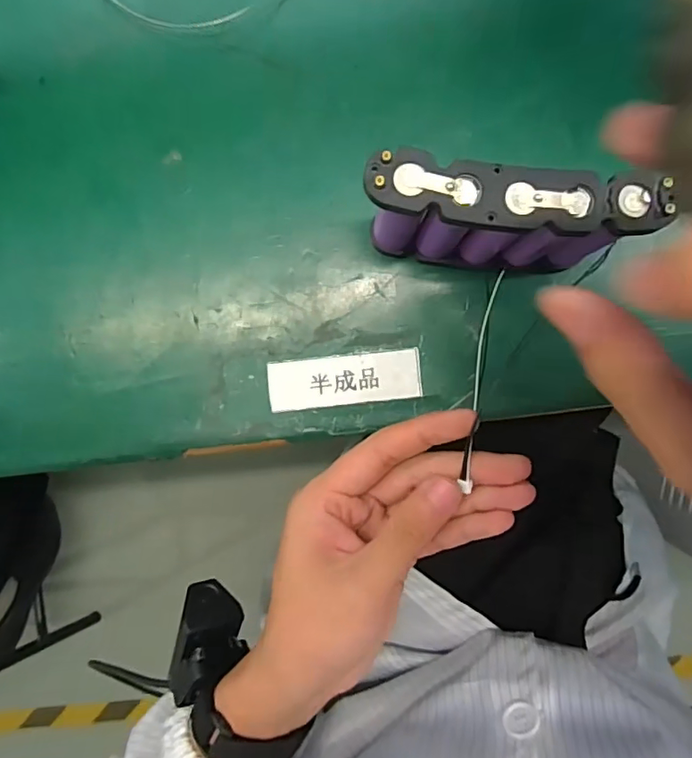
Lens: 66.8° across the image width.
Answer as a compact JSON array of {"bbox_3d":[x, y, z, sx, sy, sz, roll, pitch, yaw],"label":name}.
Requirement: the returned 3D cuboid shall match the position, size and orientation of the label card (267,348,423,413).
[{"bbox_3d":[0.000,0.001,0.279,0.080,0.004,0.026,-6,93,2],"label":"label card"}]

